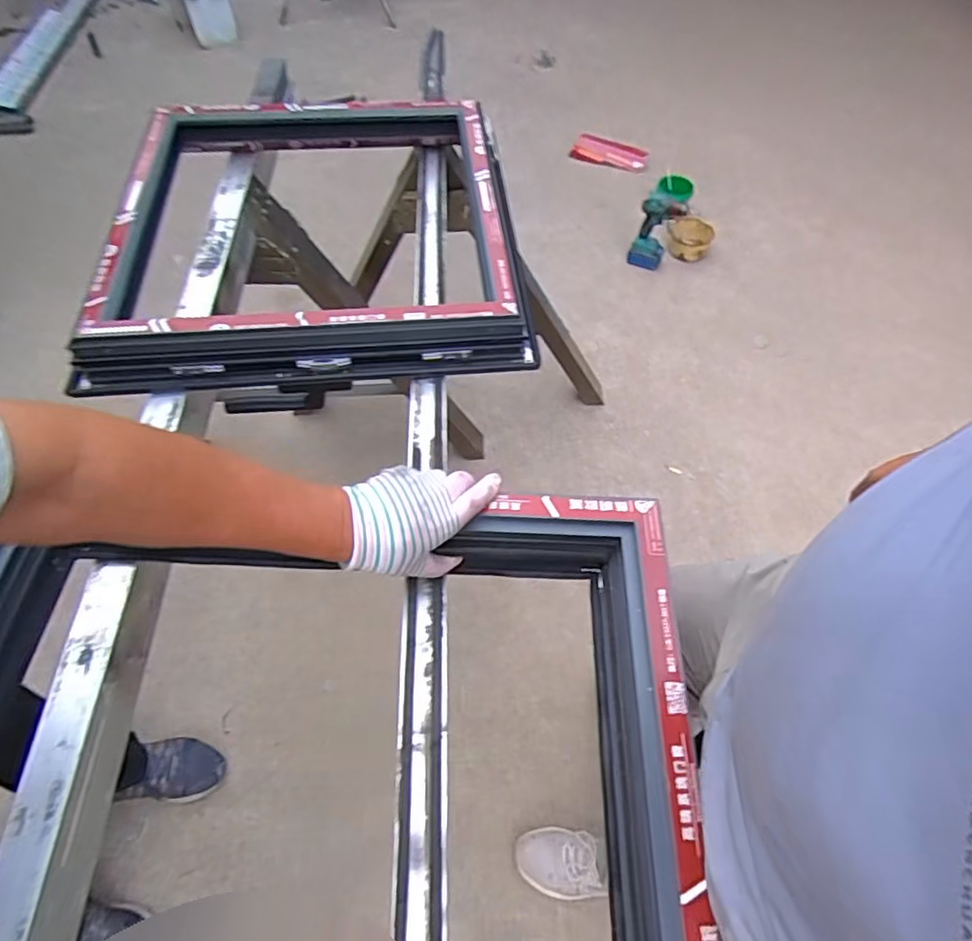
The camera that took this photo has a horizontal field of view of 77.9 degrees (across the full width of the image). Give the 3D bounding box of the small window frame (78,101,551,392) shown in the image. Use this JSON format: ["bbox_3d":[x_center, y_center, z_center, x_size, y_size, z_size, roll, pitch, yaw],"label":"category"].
[{"bbox_3d":[-0.231,-0.361,0.874,0.587,0.080,0.534,-5,57,-4],"label":"small window frame"}]

